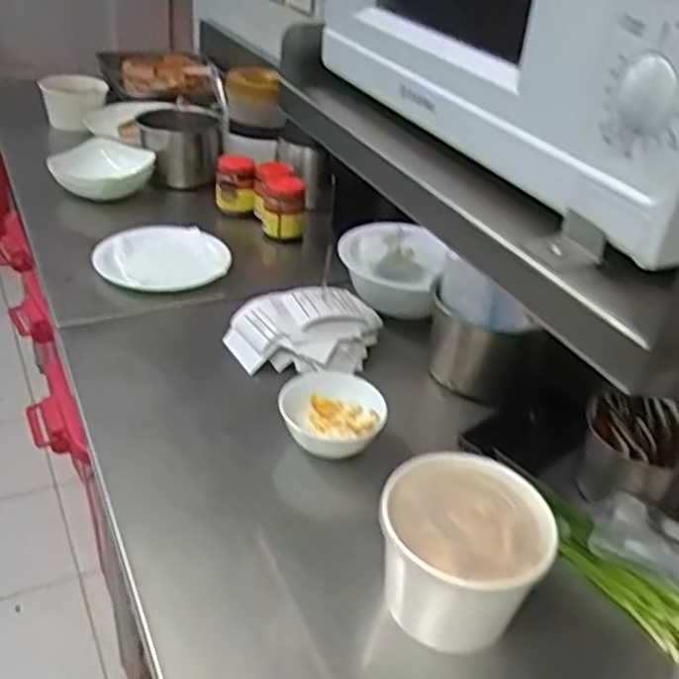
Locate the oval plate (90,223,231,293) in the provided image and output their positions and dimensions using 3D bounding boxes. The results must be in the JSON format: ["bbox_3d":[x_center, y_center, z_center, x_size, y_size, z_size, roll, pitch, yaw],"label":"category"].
[{"bbox_3d":[-0.262,-0.129,1.081,0.184,0.030,0.207,-2,33,-14],"label":"oval plate"}]

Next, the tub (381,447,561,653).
[{"bbox_3d":[0.097,0.178,0.598,0.135,0.115,0.131,5,32,-3],"label":"tub"}]

